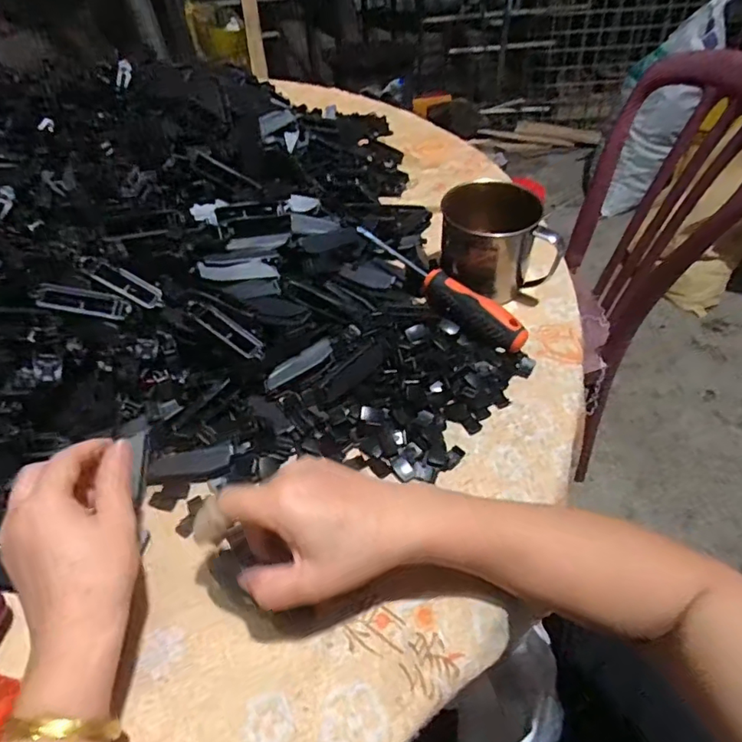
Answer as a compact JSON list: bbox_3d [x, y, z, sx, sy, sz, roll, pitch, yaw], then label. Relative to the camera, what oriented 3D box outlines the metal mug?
[{"bbox_3d":[0.122,-0.125,0.503,0.099,0.100,0.071,-6,51,-1],"label":"metal mug"}]

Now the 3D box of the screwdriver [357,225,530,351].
[{"bbox_3d":[0.061,-0.079,0.497,0.194,0.037,0.030,31,59,25],"label":"screwdriver"}]

